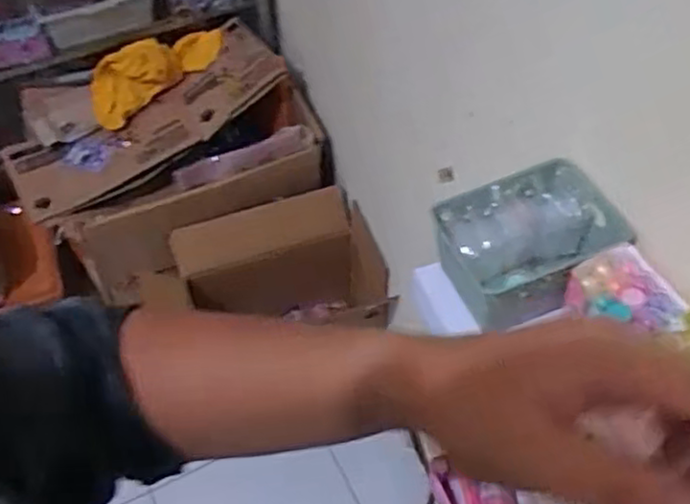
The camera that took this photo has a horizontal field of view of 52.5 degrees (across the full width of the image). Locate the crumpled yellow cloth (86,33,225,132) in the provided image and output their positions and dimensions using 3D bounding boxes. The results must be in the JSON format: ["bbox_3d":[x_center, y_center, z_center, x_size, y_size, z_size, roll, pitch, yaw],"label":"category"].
[{"bbox_3d":[-0.412,-0.400,1.543,0.320,0.129,0.097,-27,58,-16],"label":"crumpled yellow cloth"}]

